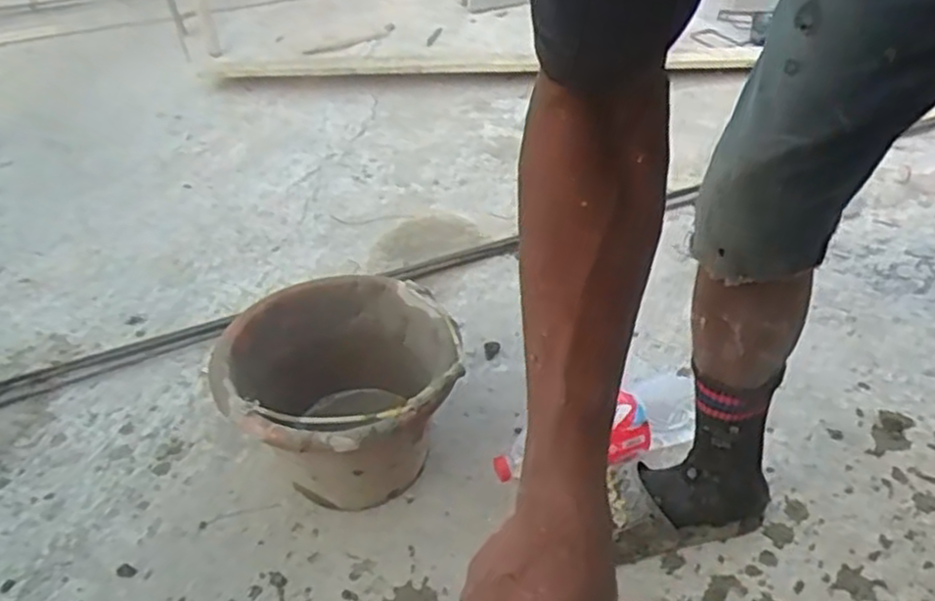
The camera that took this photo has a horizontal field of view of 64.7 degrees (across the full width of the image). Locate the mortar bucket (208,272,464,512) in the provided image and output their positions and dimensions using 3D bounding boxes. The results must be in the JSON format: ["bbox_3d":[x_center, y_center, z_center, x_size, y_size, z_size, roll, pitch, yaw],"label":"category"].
[{"bbox_3d":[-0.150,0.130,0.912,0.267,0.232,0.273,-3,40,2],"label":"mortar bucket"}]

